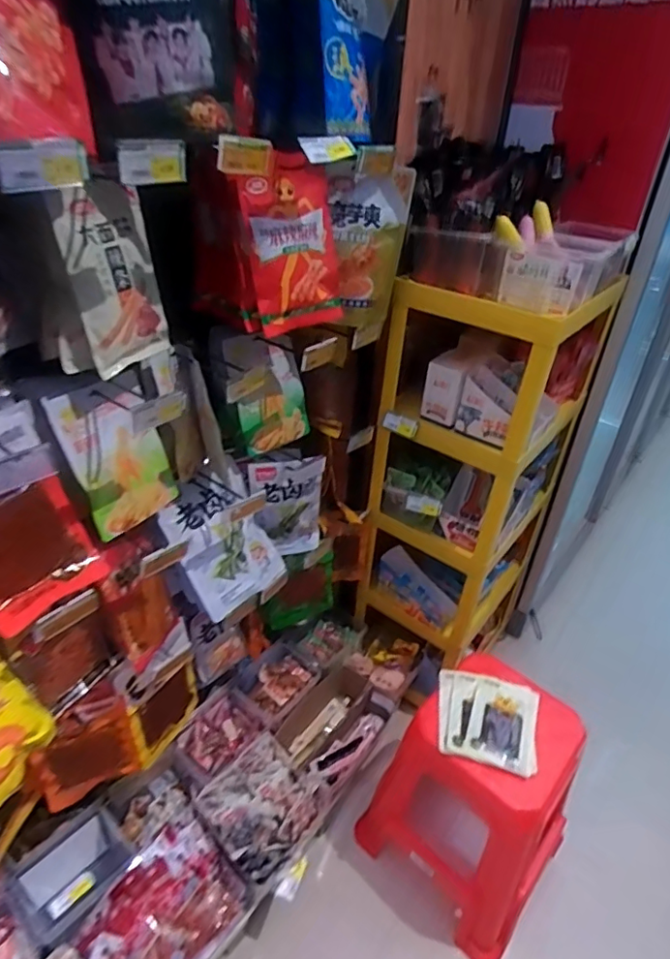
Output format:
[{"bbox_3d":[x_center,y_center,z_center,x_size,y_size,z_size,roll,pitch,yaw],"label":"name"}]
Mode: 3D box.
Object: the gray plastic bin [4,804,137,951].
[{"bbox_3d":[-0.520,0.812,1.096,0.185,0.150,0.214,25,40,27],"label":"gray plastic bin"}]

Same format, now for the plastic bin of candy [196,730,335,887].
[{"bbox_3d":[-0.157,0.731,1.208,0.231,0.104,0.234,26,40,29],"label":"plastic bin of candy"}]

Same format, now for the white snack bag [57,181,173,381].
[{"bbox_3d":[-0.309,-0.277,0.769,0.055,0.233,0.141,13,36,13],"label":"white snack bag"}]

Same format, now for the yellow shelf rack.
[{"bbox_3d":[0.363,-0.049,1.428,0.354,0.972,0.465,25,40,28],"label":"yellow shelf rack"}]

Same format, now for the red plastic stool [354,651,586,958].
[{"bbox_3d":[0.347,0.695,1.262,0.374,0.491,0.380,29,42,32],"label":"red plastic stool"}]

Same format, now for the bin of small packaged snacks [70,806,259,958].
[{"bbox_3d":[-0.324,0.852,1.056,0.213,0.133,0.287,24,39,26],"label":"bin of small packaged snacks"}]

